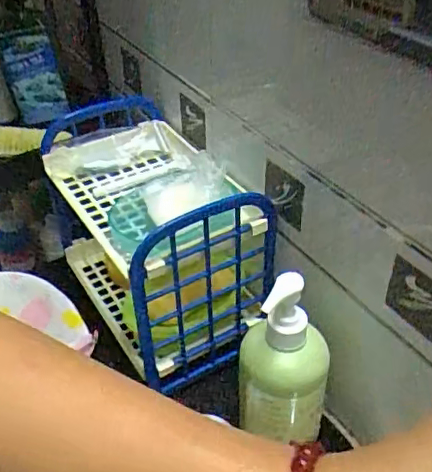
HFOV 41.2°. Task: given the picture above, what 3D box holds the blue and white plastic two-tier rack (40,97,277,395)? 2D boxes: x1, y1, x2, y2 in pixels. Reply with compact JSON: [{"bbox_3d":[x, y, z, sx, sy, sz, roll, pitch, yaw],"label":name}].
[{"bbox_3d":[-0.063,-0.006,0.573,0.134,0.178,0.232,-22,43,-24],"label":"blue and white plastic two-tier rack"}]

